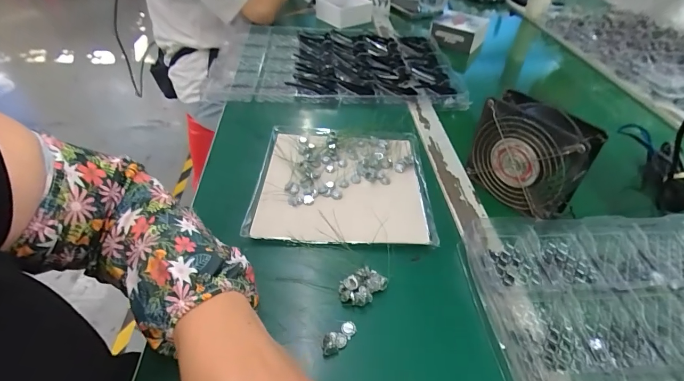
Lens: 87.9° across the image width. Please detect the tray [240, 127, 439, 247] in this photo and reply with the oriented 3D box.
[{"bbox_3d":[0.000,-0.017,0.440,0.200,0.017,0.206,2,43,0],"label":"tray"}]

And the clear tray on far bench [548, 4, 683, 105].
[{"bbox_3d":[0.728,-0.354,0.839,0.320,0.038,0.555,0,43,-2],"label":"clear tray on far bench"}]

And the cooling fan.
[{"bbox_3d":[0.214,-0.041,0.407,0.050,0.102,0.114,-20,47,-22],"label":"cooling fan"}]

